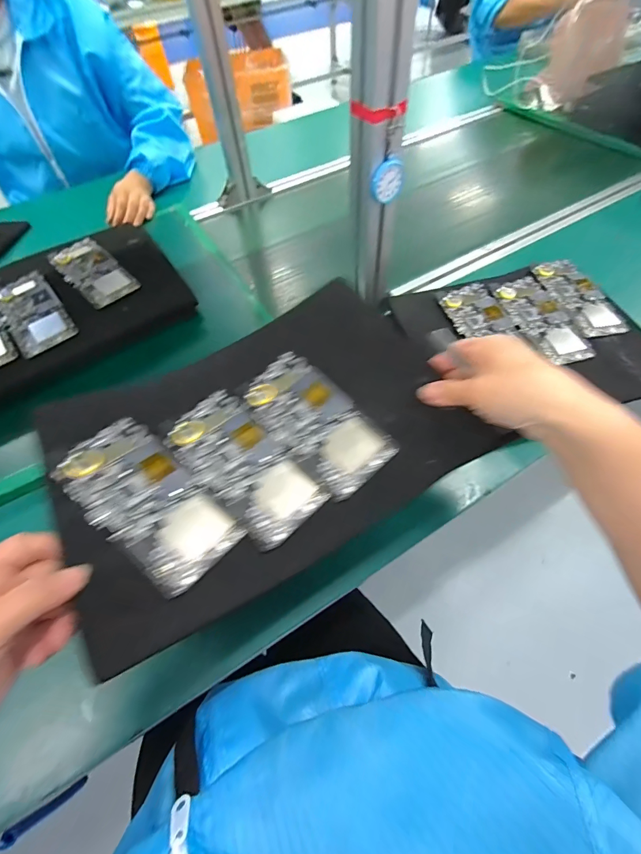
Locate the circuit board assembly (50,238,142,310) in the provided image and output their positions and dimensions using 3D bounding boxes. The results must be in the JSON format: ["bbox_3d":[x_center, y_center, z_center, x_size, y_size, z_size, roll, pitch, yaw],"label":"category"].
[{"bbox_3d":[-0.346,-0.236,0.552,0.138,0.006,0.074,42,71,14],"label":"circuit board assembly"}]

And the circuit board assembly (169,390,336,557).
[{"bbox_3d":[-0.070,0.033,0.323,0.077,0.021,0.151,-38,63,-19],"label":"circuit board assembly"}]

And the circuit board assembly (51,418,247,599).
[{"bbox_3d":[-0.137,0.057,0.287,0.150,0.004,0.075,41,51,14],"label":"circuit board assembly"}]

